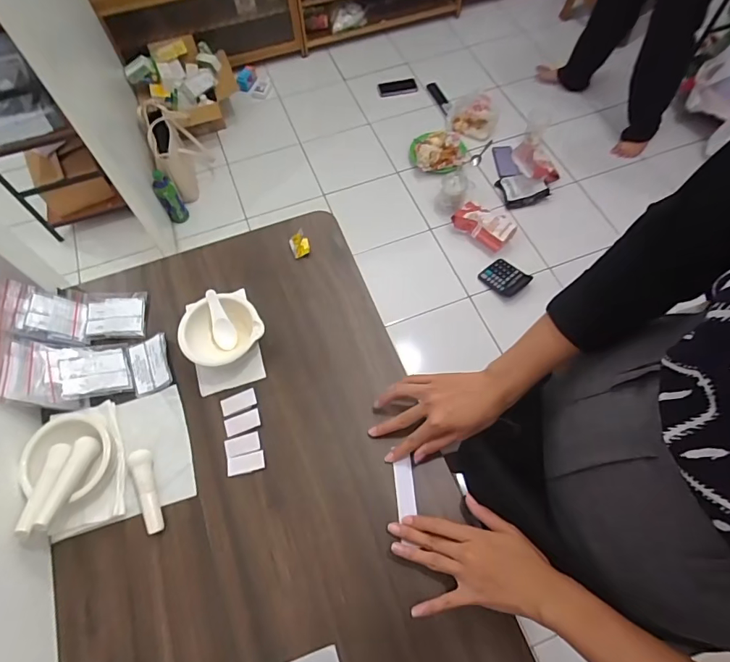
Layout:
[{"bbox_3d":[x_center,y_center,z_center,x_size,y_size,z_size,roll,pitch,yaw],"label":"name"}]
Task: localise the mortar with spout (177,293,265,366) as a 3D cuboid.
[{"bbox_3d":[-0.185,0.002,0.577,0.099,0.043,0.095,-1,65,1],"label":"mortar with spout"}]

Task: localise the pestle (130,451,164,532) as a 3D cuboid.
[{"bbox_3d":[-0.251,0.182,0.508,0.023,0.023,0.093,-17,66,-7],"label":"pestle"}]

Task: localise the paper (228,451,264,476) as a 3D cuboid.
[{"bbox_3d":[-0.142,0.157,0.528,0.044,0.004,0.022,-12,65,-4],"label":"paper"}]

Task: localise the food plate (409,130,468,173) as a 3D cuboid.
[{"bbox_3d":[0.297,-0.727,1.781,0.216,0.030,0.220,-1,65,1],"label":"food plate"}]

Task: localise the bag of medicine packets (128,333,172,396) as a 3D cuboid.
[{"bbox_3d":[-0.282,0.043,0.581,0.051,0.014,0.077,-17,66,-7],"label":"bag of medicine packets"}]

